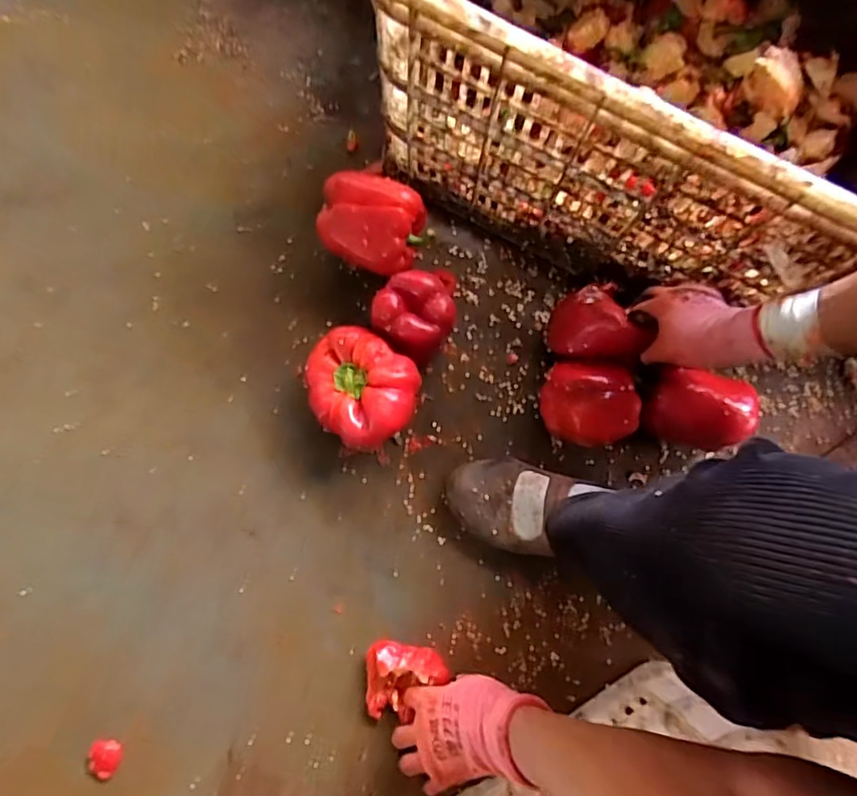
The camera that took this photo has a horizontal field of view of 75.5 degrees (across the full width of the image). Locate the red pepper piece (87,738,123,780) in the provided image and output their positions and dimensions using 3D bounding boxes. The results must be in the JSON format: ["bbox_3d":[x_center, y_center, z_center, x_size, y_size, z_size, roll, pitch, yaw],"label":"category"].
[{"bbox_3d":[-0.339,0.376,0.577,0.033,0.006,0.036,13,80,3],"label":"red pepper piece"}]

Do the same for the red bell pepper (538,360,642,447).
[{"bbox_3d":[0.176,0.005,0.615,0.097,0.079,0.092,0,81,0],"label":"red bell pepper"}]

